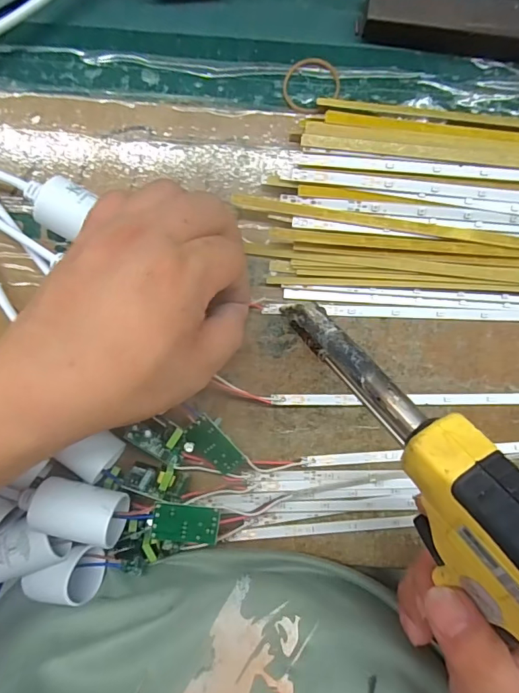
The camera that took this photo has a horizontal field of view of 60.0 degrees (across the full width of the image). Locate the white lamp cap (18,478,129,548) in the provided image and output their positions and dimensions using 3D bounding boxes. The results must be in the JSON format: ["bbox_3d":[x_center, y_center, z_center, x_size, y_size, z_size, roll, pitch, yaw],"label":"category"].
[{"bbox_3d":[-0.097,0.082,0.230,0.055,0.022,0.026,17,93,0],"label":"white lamp cap"}]

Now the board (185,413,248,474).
[{"bbox_3d":[-0.025,0.056,0.252,0.021,0.004,0.034,-41,96,20],"label":"board"}]

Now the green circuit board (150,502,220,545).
[{"bbox_3d":[-0.040,0.096,0.245,0.036,0.006,0.020,8,91,-7],"label":"green circuit board"}]

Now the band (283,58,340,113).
[{"bbox_3d":[0.029,-0.147,0.254,0.030,0.004,0.031,0,93,1],"label":"band"}]

